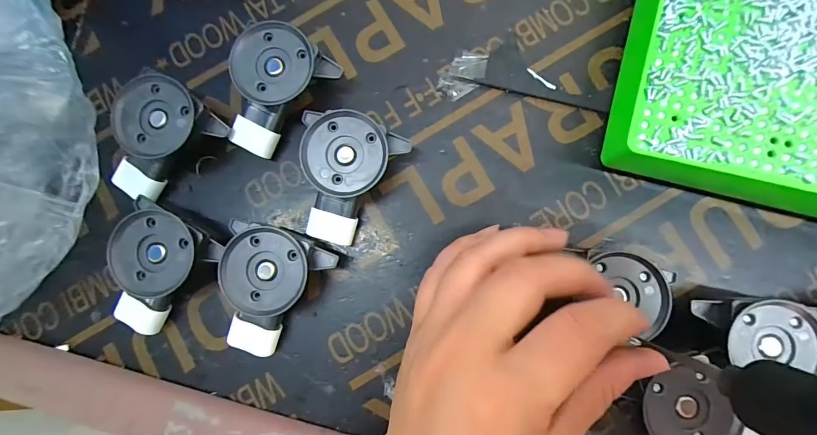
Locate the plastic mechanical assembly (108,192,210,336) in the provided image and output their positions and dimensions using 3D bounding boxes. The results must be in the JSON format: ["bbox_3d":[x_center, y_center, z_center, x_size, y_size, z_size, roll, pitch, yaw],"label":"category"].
[{"bbox_3d":[-0.127,0.028,0.192,0.044,0.029,0.066,13,85,4],"label":"plastic mechanical assembly"}]

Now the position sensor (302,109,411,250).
[{"bbox_3d":[-0.027,-0.019,0.193,0.049,0.030,0.063,2,84,5],"label":"position sensor"}]

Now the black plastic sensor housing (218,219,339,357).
[{"bbox_3d":[-0.068,0.039,0.188,0.046,0.032,0.064,15,85,4],"label":"black plastic sensor housing"}]

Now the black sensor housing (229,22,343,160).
[{"bbox_3d":[-0.074,-0.069,0.199,0.065,0.034,0.041,-44,84,-2],"label":"black sensor housing"}]

